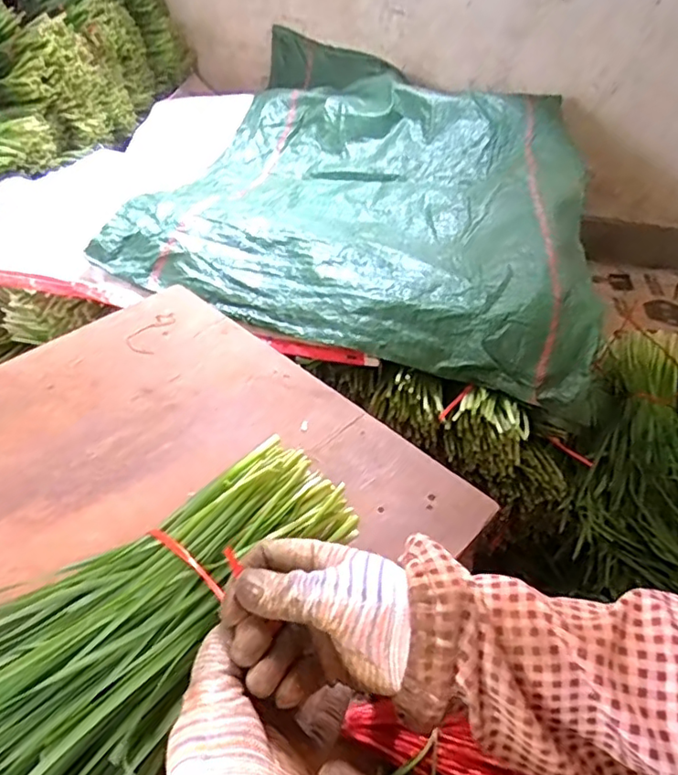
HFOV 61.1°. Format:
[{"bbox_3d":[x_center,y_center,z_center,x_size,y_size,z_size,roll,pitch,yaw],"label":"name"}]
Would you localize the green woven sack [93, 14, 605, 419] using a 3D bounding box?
[{"bbox_3d":[0.089,-0.357,1.044,0.715,0.154,0.871,13,43,8],"label":"green woven sack"}]

